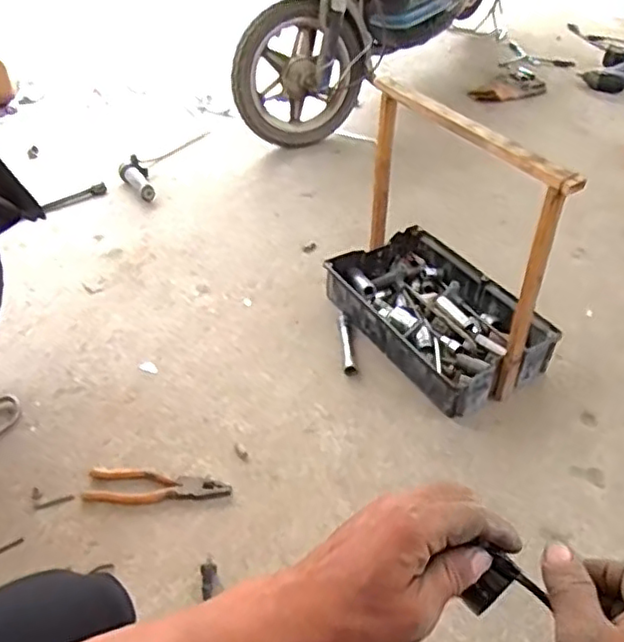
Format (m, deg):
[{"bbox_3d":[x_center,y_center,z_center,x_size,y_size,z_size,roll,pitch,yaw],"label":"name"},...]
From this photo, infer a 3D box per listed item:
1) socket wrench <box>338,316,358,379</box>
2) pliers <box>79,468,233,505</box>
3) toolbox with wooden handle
[{"bbox_3d":[0.057,0.033,1.036,0.020,0.019,0.139,-3,45,-2],"label":"socket wrench"},{"bbox_3d":[-0.202,0.219,0.838,0.184,0.020,0.046,1,45,3],"label":"pliers"},{"bbox_3d":[0.194,-0.115,0.941,0.227,0.354,0.356,-24,49,-21],"label":"toolbox with wooden handle"}]

